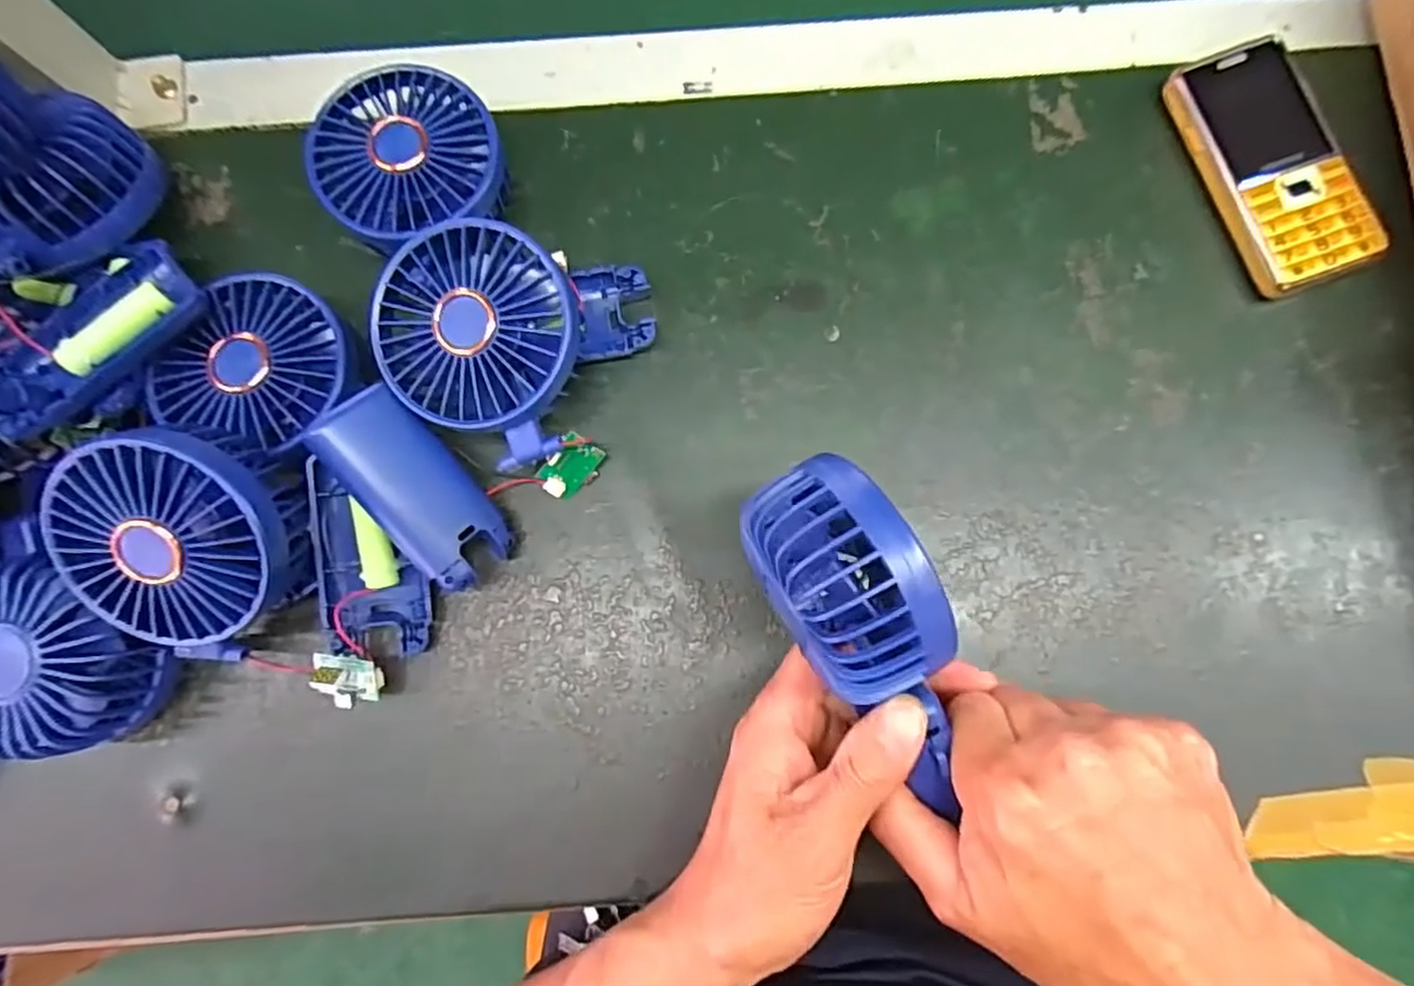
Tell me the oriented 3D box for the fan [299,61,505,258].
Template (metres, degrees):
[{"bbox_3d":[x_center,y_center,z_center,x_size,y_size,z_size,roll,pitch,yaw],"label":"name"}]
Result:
[{"bbox_3d":[-0.141,-0.156,0.335,0.082,0.048,0.083,0,82,0],"label":"fan"}]

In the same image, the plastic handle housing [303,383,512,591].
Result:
[{"bbox_3d":[-0.126,-0.002,0.302,0.090,0.012,0.044,52,58,-14],"label":"plastic handle housing"}]

